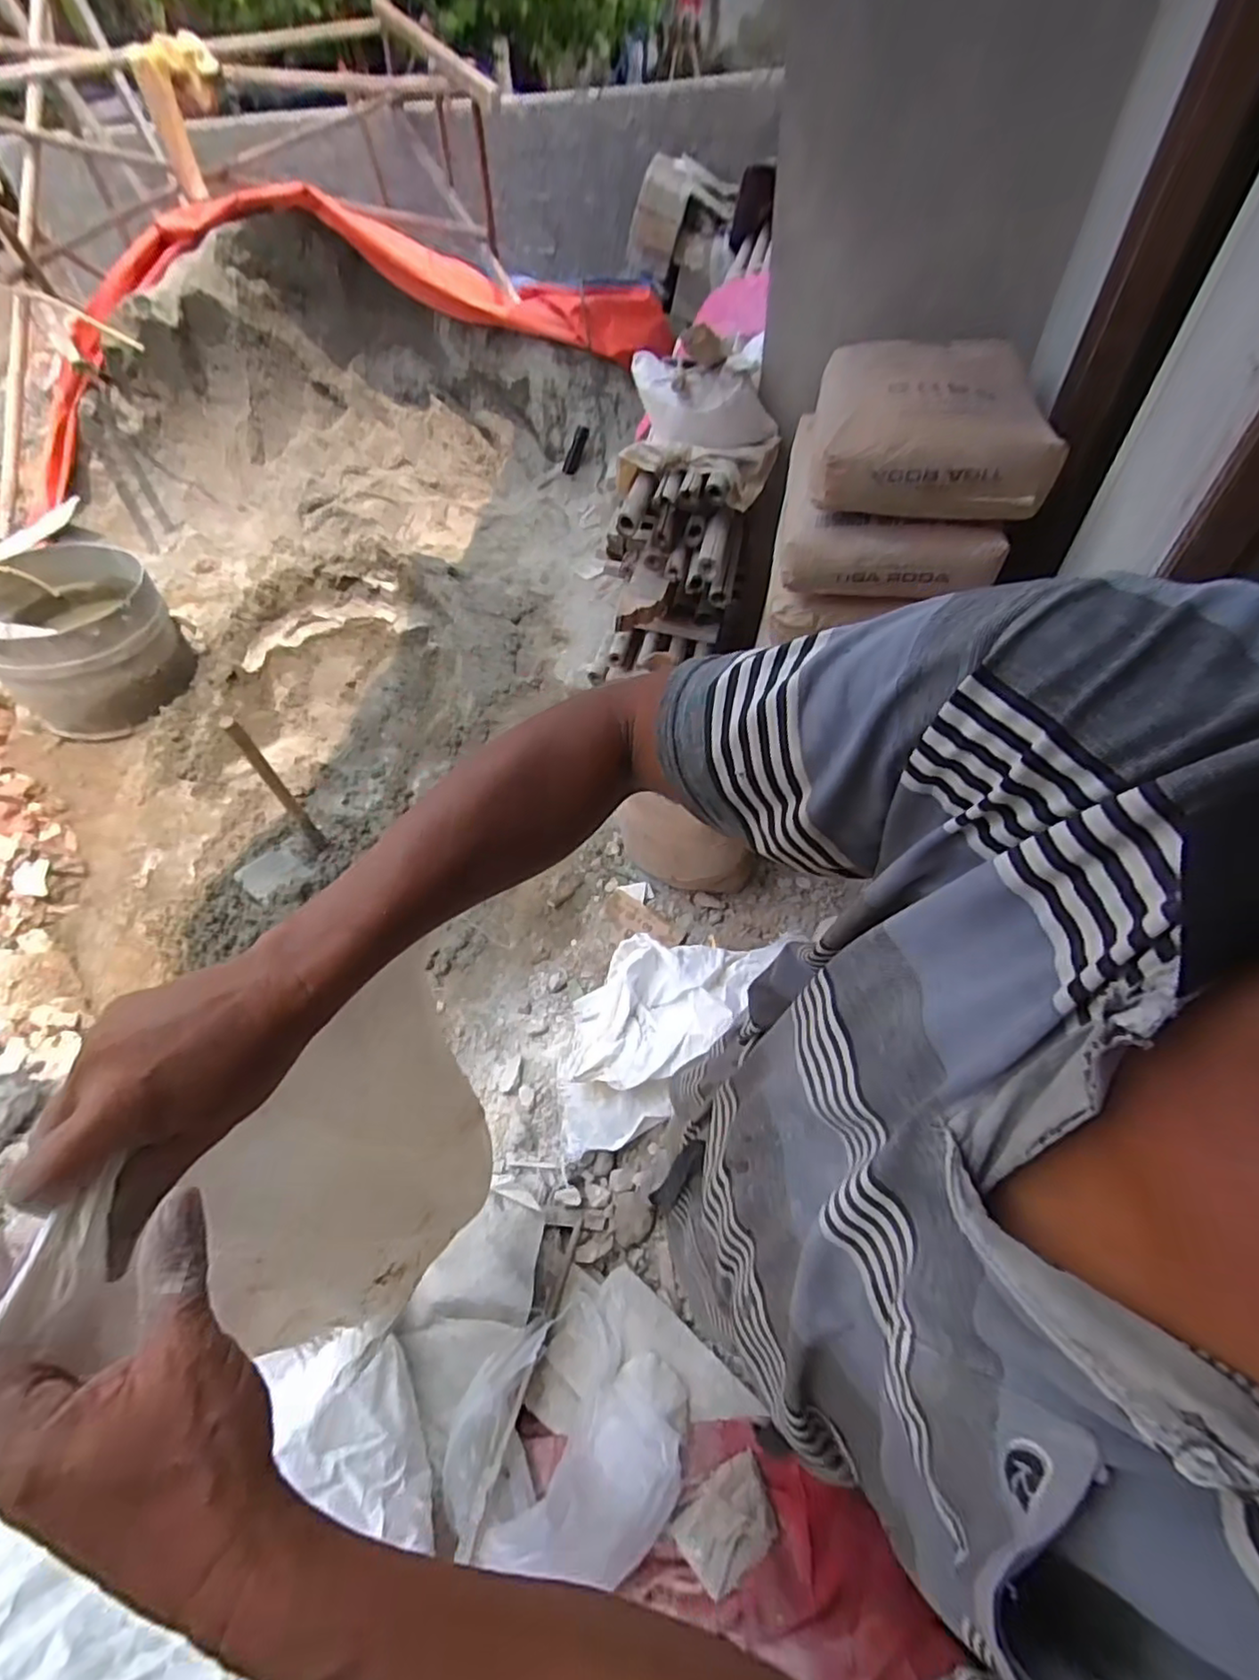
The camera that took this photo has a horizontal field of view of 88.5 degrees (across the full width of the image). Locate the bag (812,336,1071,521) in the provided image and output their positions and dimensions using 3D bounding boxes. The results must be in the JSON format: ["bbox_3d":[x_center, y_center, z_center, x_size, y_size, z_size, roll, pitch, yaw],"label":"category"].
[{"bbox_3d":[0.518,-0.747,1.136,0.364,0.130,0.494,8,55,11],"label":"bag"}]

